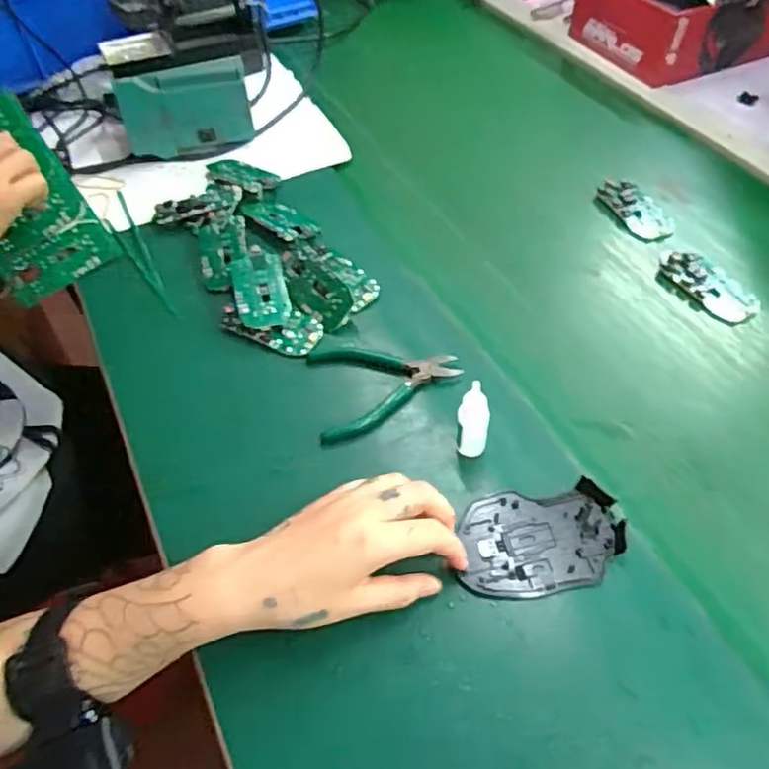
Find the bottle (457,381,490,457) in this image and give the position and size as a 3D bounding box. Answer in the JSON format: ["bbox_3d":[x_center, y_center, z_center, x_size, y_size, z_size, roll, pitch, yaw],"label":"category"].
[{"bbox_3d":[0.064,0.028,0.467,0.022,0.069,0.018,7,53,10],"label":"bottle"}]

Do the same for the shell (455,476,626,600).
[{"bbox_3d":[0.106,0.105,0.440,0.107,0.013,0.073,-5,52,0],"label":"shell"}]

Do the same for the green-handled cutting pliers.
[{"bbox_3d":[0.002,-0.003,0.529,0.119,0.010,0.092,-11,52,-5],"label":"green-handled cutting pliers"}]

